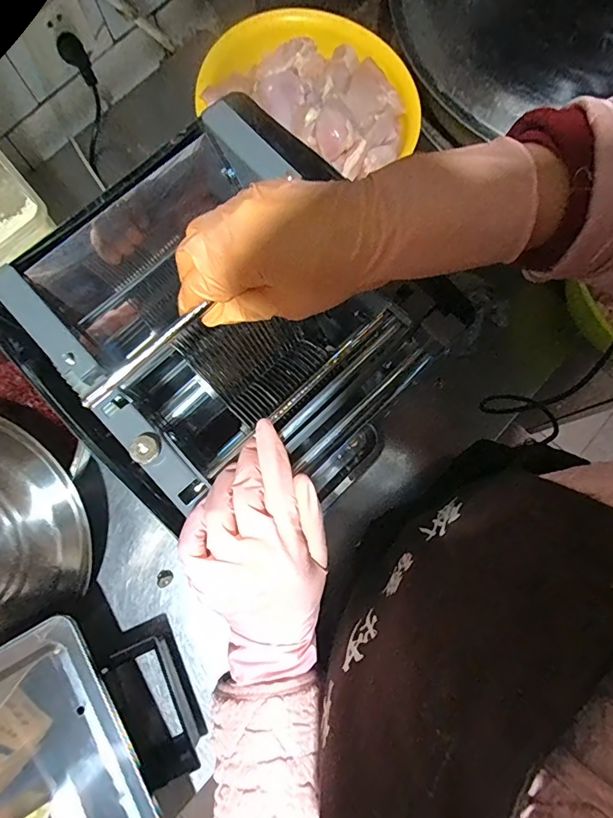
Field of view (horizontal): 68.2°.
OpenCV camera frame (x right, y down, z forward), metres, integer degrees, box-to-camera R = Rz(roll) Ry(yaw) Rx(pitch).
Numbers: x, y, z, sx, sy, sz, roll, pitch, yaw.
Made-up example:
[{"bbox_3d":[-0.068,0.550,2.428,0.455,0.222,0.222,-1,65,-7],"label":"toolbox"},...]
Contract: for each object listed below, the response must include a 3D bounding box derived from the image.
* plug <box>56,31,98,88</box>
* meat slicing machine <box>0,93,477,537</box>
[{"bbox_3d":[-0.327,-0.497,0.645,0.034,0.065,0.025,-29,79,-5],"label":"plug"},{"bbox_3d":[-0.084,-0.070,0.492,0.271,0.319,0.388,-39,80,-7],"label":"meat slicing machine"}]

